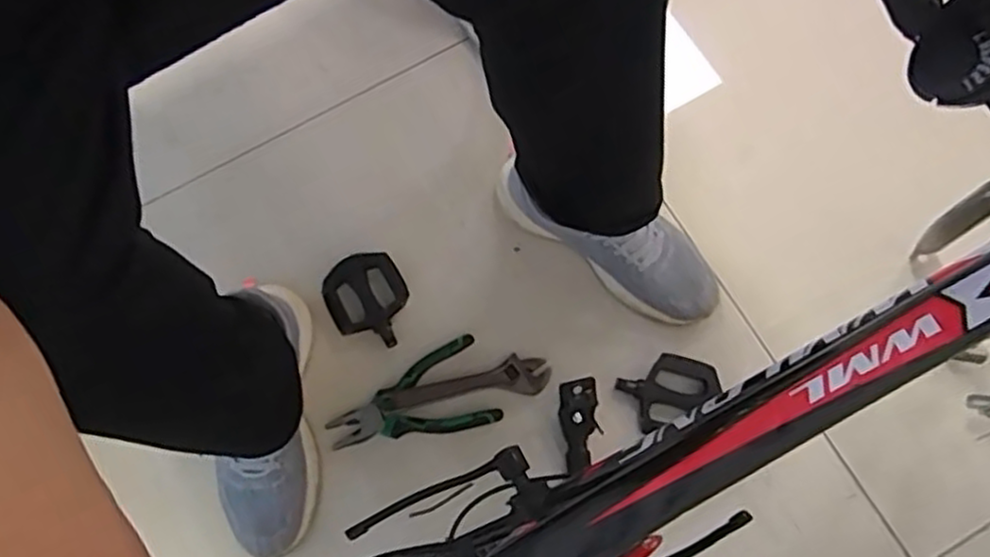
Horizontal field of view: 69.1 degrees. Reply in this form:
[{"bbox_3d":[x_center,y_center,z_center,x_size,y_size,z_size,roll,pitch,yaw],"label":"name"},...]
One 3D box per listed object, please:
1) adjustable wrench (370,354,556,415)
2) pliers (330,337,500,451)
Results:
[{"bbox_3d":[-0.035,0.124,0.805,0.192,0.019,0.042,-13,74,-2],"label":"adjustable wrench"},{"bbox_3d":[-0.097,0.140,0.800,0.183,0.020,0.100,-21,74,-4],"label":"pliers"}]

